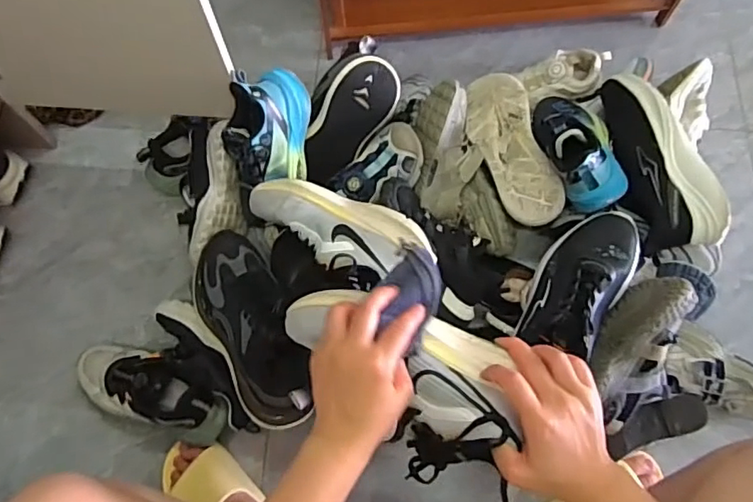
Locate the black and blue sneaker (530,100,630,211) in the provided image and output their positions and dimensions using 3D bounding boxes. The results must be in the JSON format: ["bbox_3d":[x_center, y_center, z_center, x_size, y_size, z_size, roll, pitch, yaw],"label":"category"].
[{"bbox_3d":[0.316,-0.173,0.854,0.107,0.081,0.237,-7,50,-3],"label":"black and blue sneaker"}]

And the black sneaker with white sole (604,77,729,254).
[{"bbox_3d":[0.406,-0.139,0.818,0.080,0.102,0.294,-13,73,-5],"label":"black sneaker with white sole"}]

